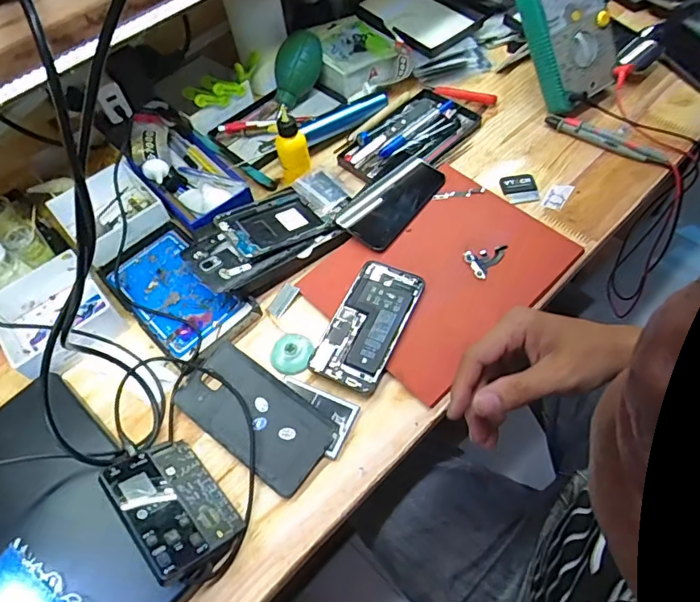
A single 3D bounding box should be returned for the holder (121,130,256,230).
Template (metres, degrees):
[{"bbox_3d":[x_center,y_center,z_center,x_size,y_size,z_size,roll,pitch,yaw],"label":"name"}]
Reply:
[{"bbox_3d":[-0.194,-0.144,0.624,0.100,0.050,0.186,-41,63,-19],"label":"holder"}]

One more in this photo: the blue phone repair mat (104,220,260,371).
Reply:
[{"bbox_3d":[-0.184,-0.011,0.546,0.181,0.018,0.102,38,69,25],"label":"blue phone repair mat"}]

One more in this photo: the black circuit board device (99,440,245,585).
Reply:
[{"bbox_3d":[-0.145,0.165,0.411,0.109,0.010,0.076,43,35,25],"label":"black circuit board device"}]

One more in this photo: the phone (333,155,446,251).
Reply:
[{"bbox_3d":[0.050,-0.121,0.581,0.071,0.012,0.138,34,67,23],"label":"phone"}]

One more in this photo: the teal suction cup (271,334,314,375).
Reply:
[{"bbox_3d":[-0.058,0.053,0.502,0.041,0.018,0.039,-2,58,4],"label":"teal suction cup"}]

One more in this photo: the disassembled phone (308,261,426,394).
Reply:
[{"bbox_3d":[0.019,0.022,0.506,0.068,0.008,0.138,21,62,17],"label":"disassembled phone"}]

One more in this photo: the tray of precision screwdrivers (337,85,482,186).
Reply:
[{"bbox_3d":[0.078,-0.211,0.641,0.180,0.019,0.096,-41,63,-19],"label":"tray of precision screwdrivers"}]

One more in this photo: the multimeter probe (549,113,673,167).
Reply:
[{"bbox_3d":[0.314,-0.197,0.618,0.147,0.010,0.029,31,67,20],"label":"multimeter probe"}]

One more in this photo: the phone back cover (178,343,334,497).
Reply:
[{"bbox_3d":[-0.088,0.103,0.464,0.145,0.011,0.076,31,66,22],"label":"phone back cover"}]

